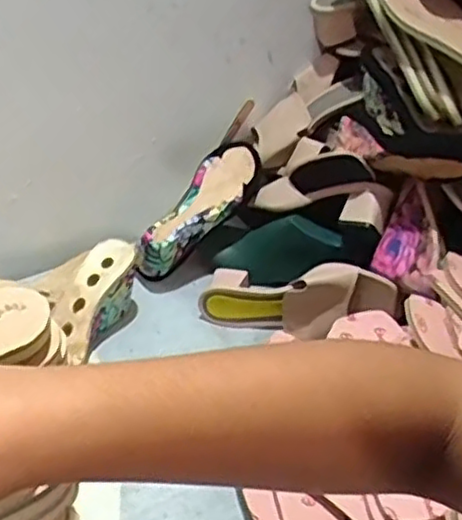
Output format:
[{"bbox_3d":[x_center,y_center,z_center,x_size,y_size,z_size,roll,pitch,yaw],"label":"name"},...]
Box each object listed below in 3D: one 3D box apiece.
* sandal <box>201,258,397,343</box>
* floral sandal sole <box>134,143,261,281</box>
[{"bbox_3d":[0.083,0.045,0.860,0.240,0.076,0.067,-5,34,20],"label":"sandal"},{"bbox_3d":[-0.041,-0.071,0.932,0.072,0.074,0.227,33,77,35],"label":"floral sandal sole"}]

